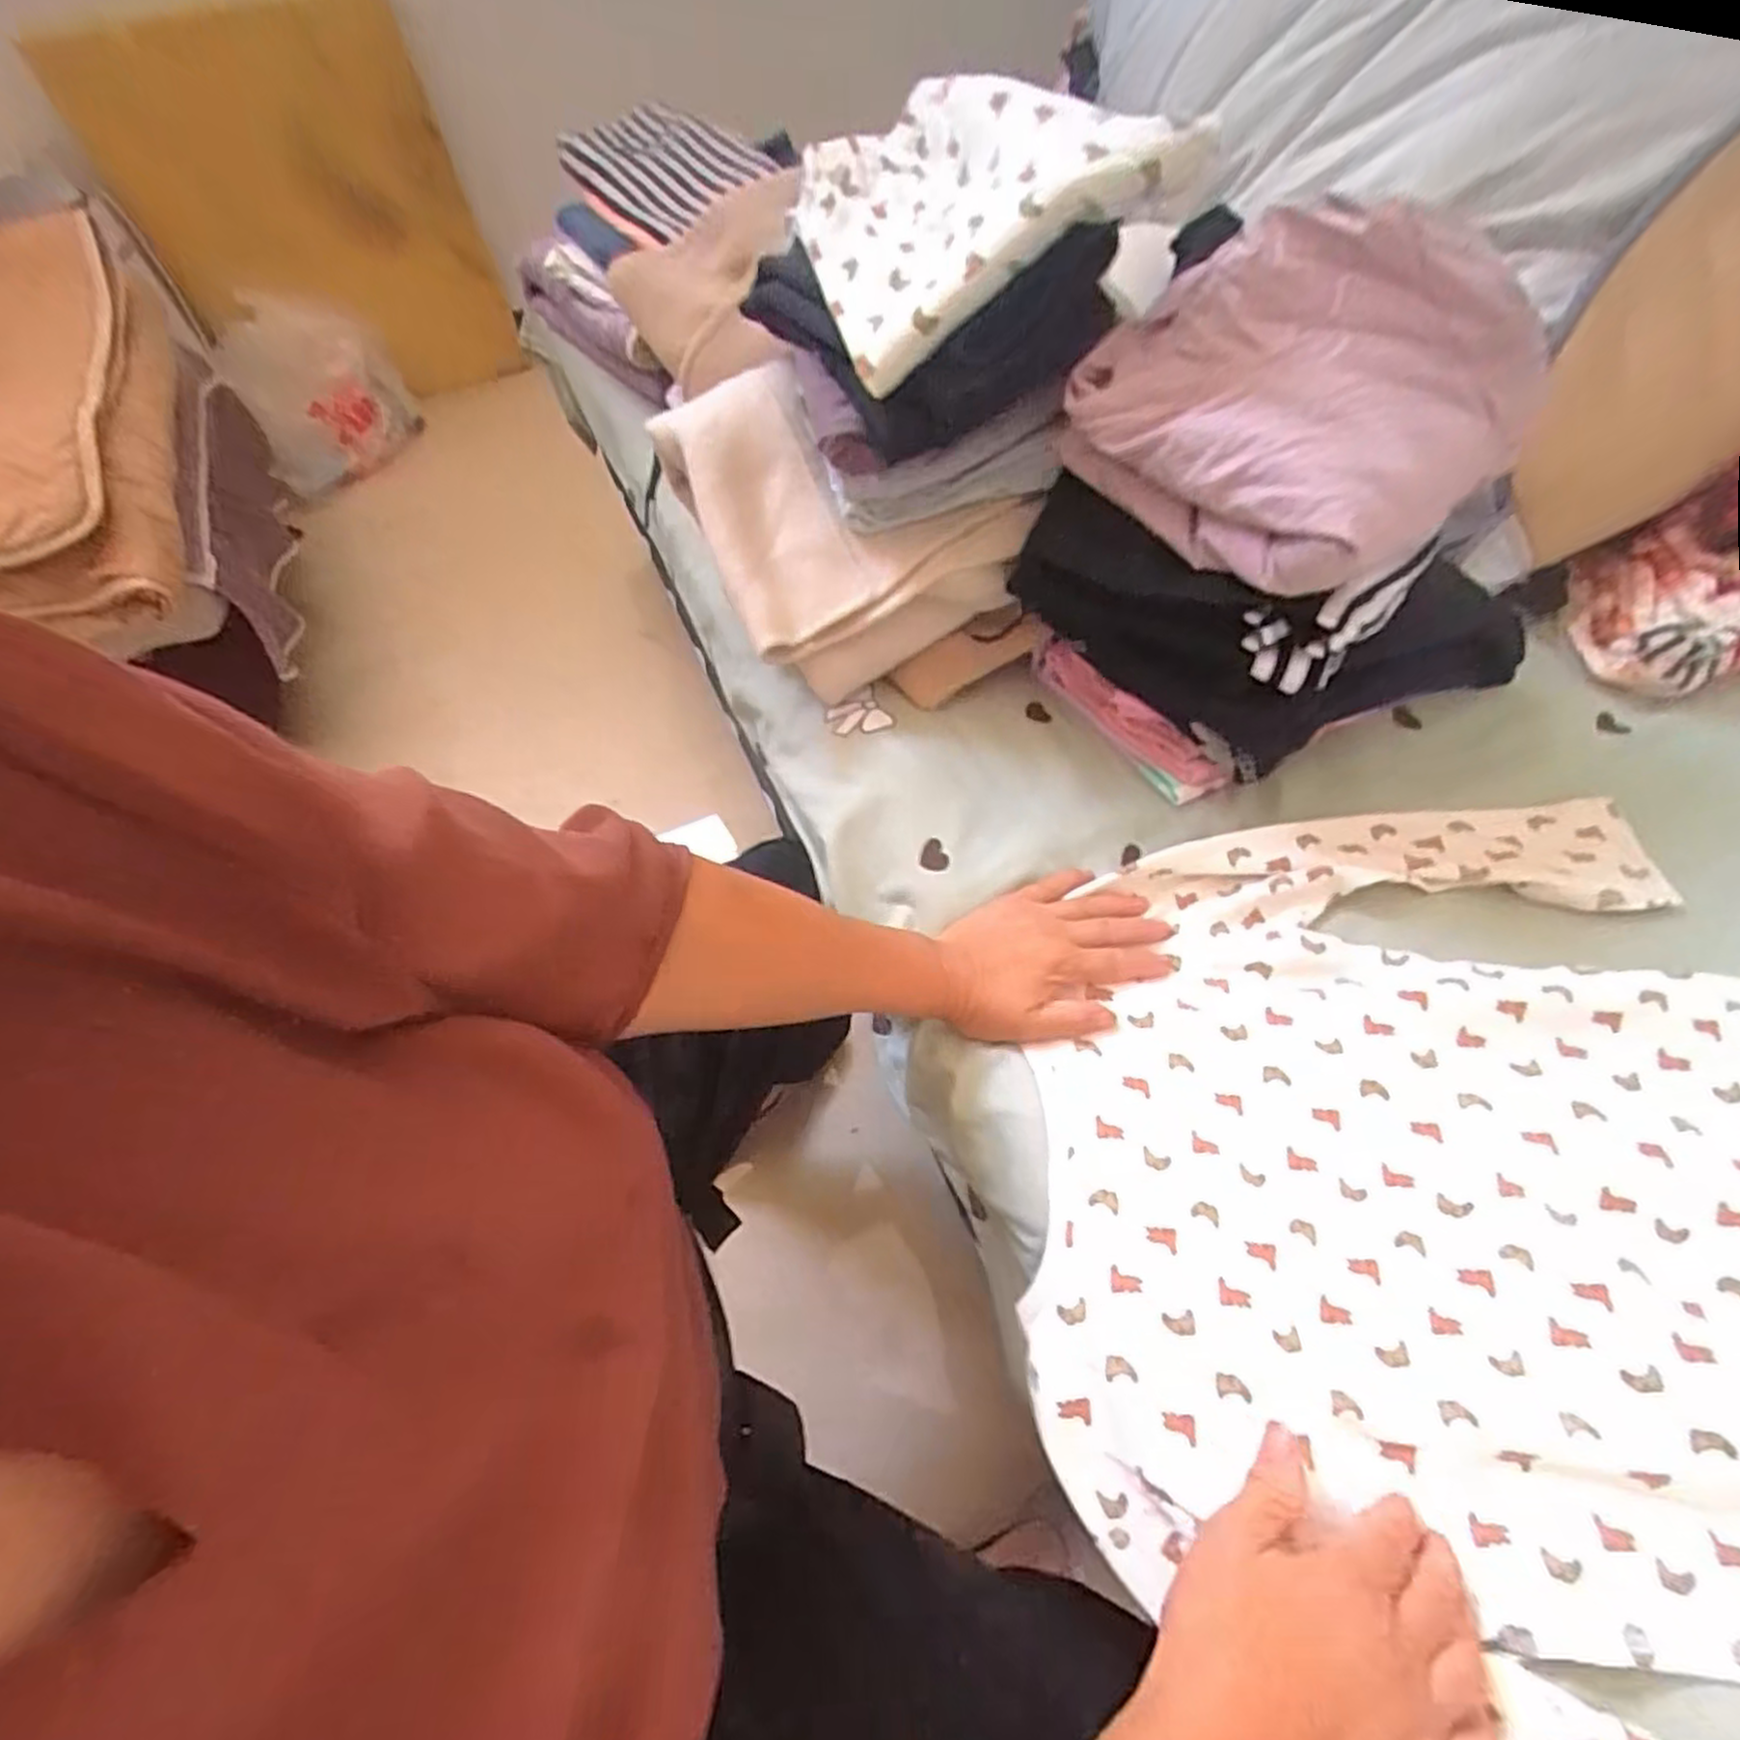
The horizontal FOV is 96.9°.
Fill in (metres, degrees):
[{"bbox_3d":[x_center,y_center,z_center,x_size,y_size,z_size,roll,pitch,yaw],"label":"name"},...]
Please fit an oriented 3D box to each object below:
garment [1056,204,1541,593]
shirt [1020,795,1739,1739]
[{"bbox_3d":[0.257,-0.292,0.461,0.211,0.120,0.207,-38,65,-19],"label":"garment"},{"bbox_3d":[0.328,0.221,0.423,0.455,0.035,0.589,4,60,5],"label":"shirt"}]

